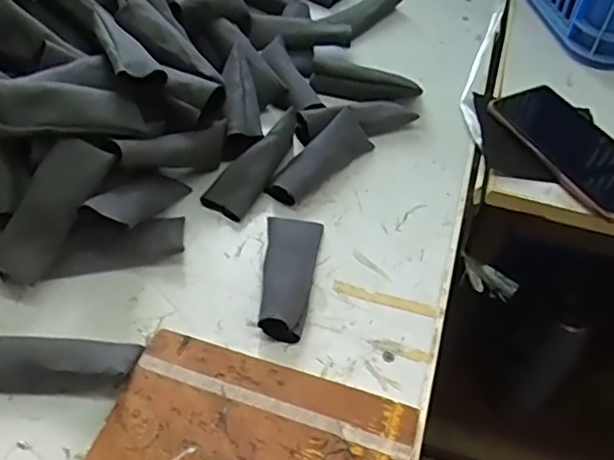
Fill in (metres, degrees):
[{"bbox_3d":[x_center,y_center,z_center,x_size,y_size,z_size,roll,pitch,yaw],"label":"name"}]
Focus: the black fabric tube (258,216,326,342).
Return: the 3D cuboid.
[{"bbox_3d":[-0.011,0.028,0.431,0.039,0.027,0.104,4,50,-1],"label":"black fabric tube"}]

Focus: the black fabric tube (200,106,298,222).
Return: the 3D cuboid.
[{"bbox_3d":[-0.040,-0.054,0.494,0.036,0.019,0.104,30,71,20],"label":"black fabric tube"}]

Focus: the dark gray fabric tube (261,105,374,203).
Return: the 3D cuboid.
[{"bbox_3d":[0.012,-0.061,0.508,0.030,0.032,0.106,36,56,24],"label":"dark gray fabric tube"}]

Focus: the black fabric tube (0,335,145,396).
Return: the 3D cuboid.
[{"bbox_3d":[-0.161,0.082,0.378,0.105,0.028,0.033,2,50,-3],"label":"black fabric tube"}]

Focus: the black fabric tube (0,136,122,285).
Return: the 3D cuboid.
[{"bbox_3d":[-0.174,-0.017,0.416,0.041,0.022,0.111,24,74,15],"label":"black fabric tube"}]

